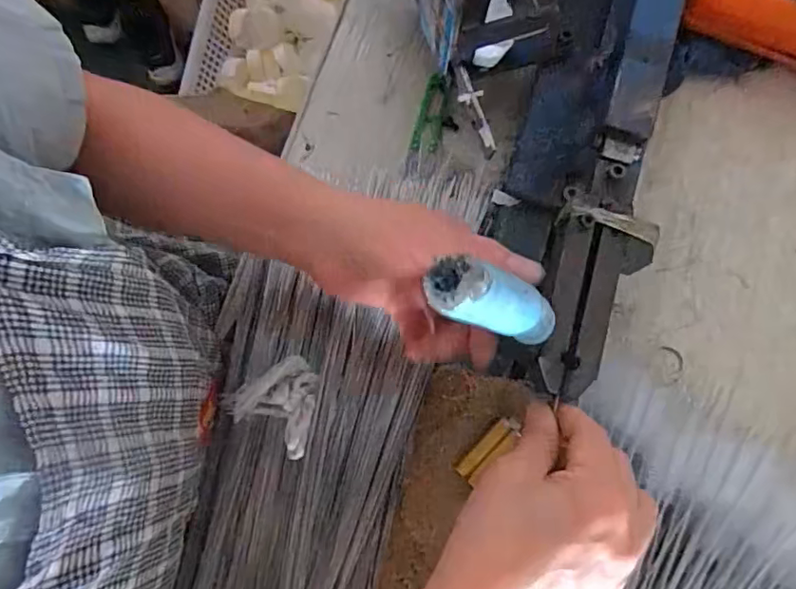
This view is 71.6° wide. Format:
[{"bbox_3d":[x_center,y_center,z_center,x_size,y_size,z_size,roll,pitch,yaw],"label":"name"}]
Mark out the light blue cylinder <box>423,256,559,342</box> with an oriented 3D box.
[{"bbox_3d":[0.049,0.005,0.246,0.026,0.087,0.024,1,76,40],"label":"light blue cylinder"}]

